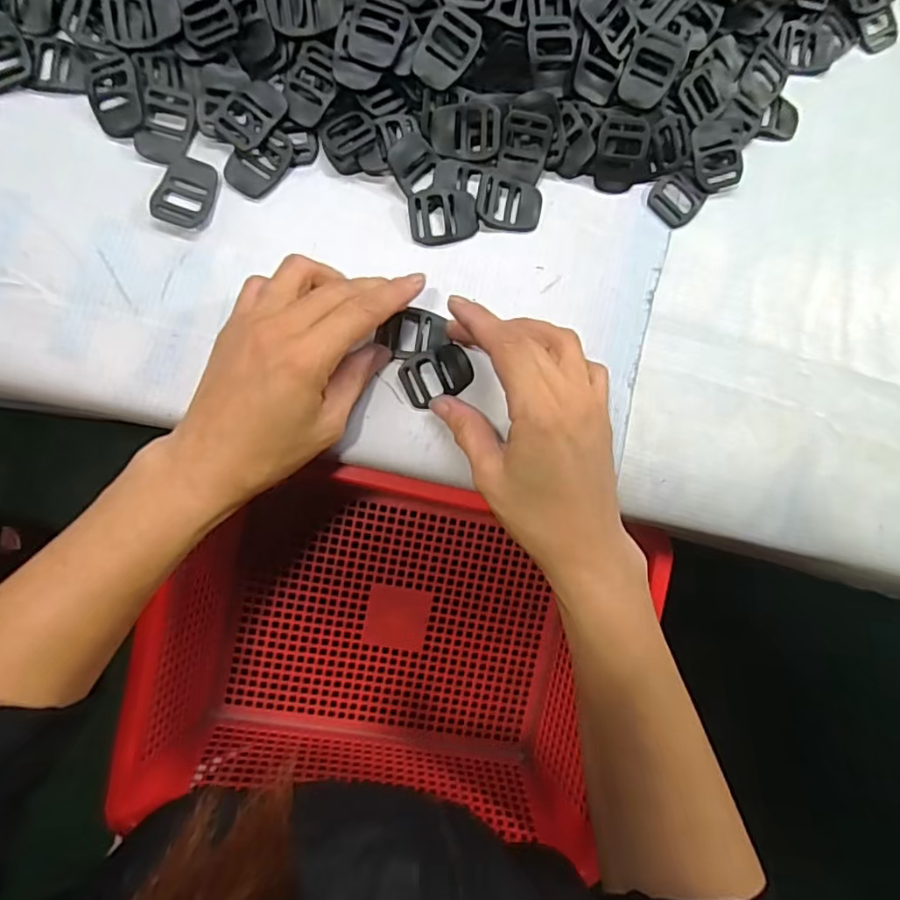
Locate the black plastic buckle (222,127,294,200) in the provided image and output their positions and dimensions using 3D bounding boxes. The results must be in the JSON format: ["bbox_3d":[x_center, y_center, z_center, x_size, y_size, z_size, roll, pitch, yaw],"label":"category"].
[{"bbox_3d":[-0.105,-0.158,0.320,0.025,0.007,0.039,35,81,-1],"label":"black plastic buckle"}]

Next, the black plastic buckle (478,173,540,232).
[{"bbox_3d":[0.035,-0.142,0.333,0.037,0.012,0.026,11,82,-5],"label":"black plastic buckle"}]

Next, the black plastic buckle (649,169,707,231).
[{"bbox_3d":[0.135,-0.149,0.347,0.029,0.005,0.030,45,81,0],"label":"black plastic buckle"}]

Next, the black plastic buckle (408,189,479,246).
[{"bbox_3d":[-0.003,-0.132,0.329,0.038,0.007,0.029,-7,103,-6],"label":"black plastic buckle"}]

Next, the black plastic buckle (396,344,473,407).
[{"bbox_3d":[-0.007,-0.041,0.319,0.040,0.007,0.026,-24,87,-9],"label":"black plastic buckle"}]

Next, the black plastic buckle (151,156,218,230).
[{"bbox_3d":[-0.141,-0.139,0.314,0.029,0.004,0.037,17,82,-4],"label":"black plastic buckle"}]

